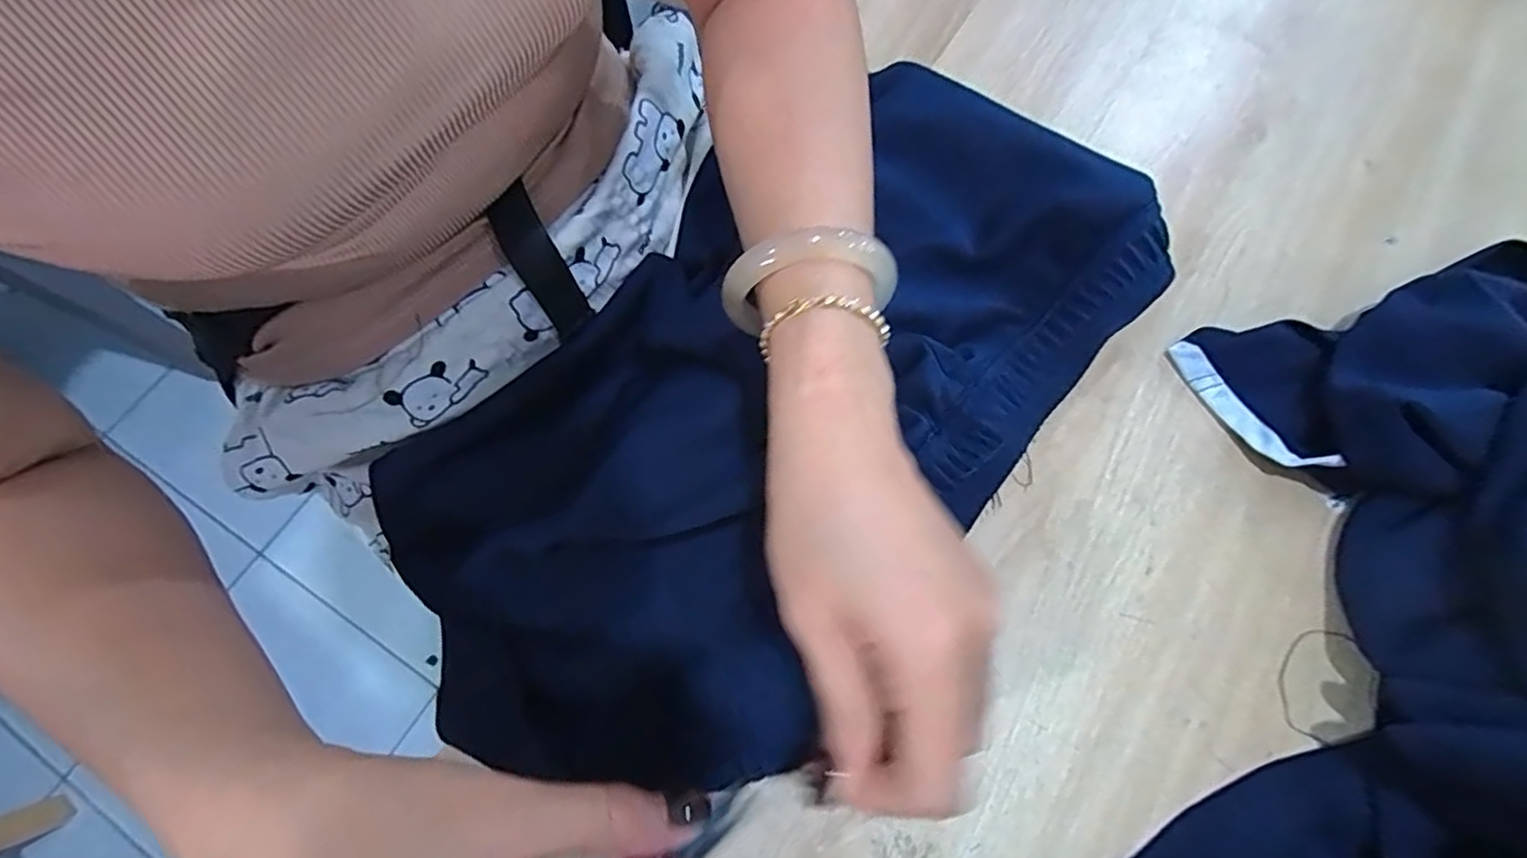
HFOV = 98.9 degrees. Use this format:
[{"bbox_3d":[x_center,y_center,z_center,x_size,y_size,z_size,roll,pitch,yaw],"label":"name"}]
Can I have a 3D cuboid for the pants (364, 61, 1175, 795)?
[{"bbox_3d":[-0.006,-0.028,0.339,0.254,0.049,0.408,35,75,24],"label":"pants"}]

